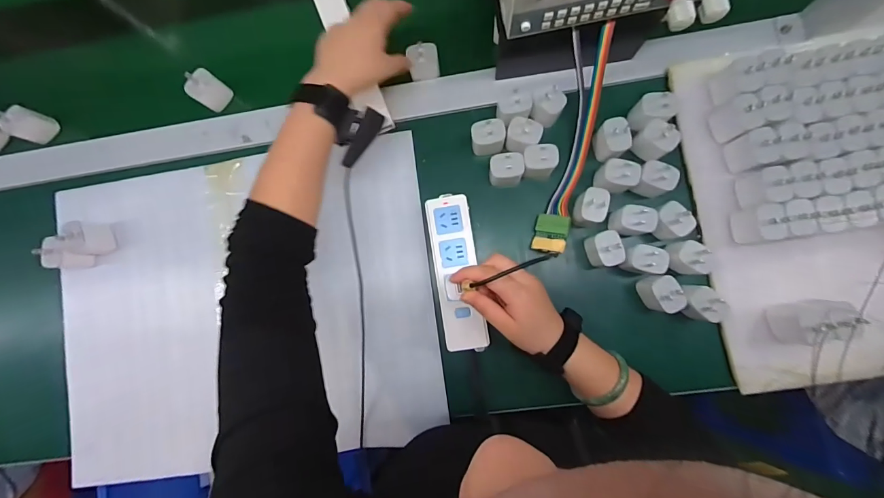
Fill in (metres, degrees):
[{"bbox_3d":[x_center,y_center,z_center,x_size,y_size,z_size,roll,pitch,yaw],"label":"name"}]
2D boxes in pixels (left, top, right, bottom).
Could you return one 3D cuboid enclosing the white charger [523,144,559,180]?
[{"bbox_3d":[0.121,-0.108,0.472,0.040,0.052,0.031,-4,86,4],"label":"white charger"}]

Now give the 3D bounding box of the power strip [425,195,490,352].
[{"bbox_3d":[0.019,0.030,0.483,0.054,0.027,0.191,-8,85,3],"label":"power strip"}]

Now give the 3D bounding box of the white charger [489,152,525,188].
[{"bbox_3d":[0.081,-0.099,0.479,0.042,0.055,0.031,-1,86,4],"label":"white charger"}]

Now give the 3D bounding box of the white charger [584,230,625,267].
[{"bbox_3d":[0.197,0.001,0.463,0.027,0.062,0.041,-18,85,3],"label":"white charger"}]

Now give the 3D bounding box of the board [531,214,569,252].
[{"bbox_3d":[0.137,-0.020,0.478,0.042,0.008,0.048,10,83,35],"label":"board"}]

